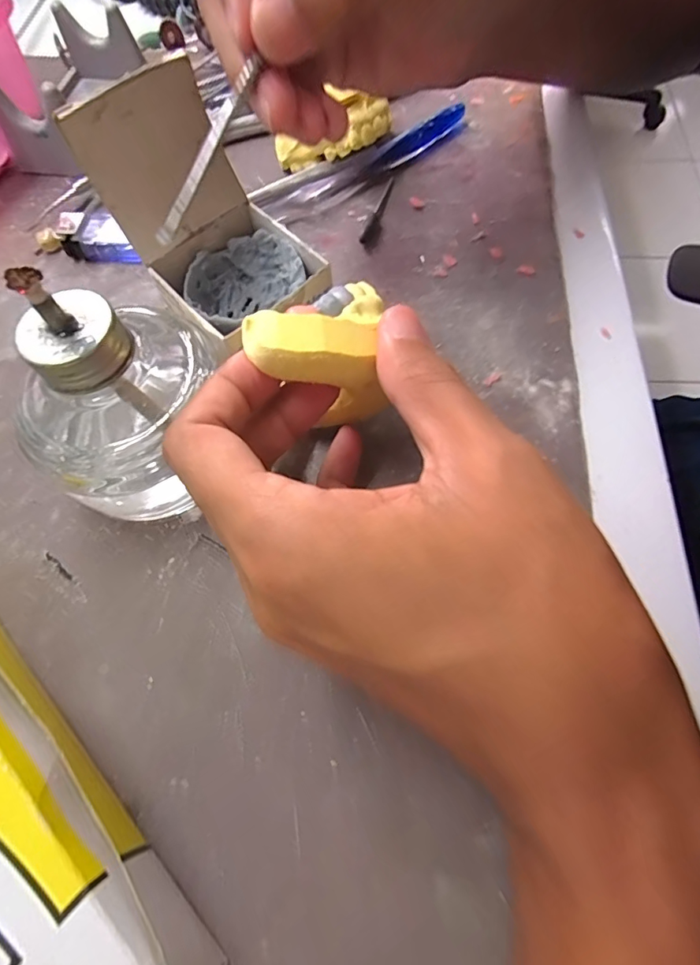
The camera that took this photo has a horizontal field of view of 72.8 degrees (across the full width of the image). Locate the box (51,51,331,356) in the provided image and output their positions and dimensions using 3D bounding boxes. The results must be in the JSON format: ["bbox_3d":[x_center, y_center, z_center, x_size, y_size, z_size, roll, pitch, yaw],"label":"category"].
[{"bbox_3d":[-0.050,-0.094,0.185,0.056,0.081,0.073,-37,68,-12],"label":"box"}]

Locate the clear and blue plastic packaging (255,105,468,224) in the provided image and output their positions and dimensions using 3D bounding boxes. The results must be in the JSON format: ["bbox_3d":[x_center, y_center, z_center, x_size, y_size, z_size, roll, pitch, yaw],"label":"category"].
[{"bbox_3d":[0.013,-0.172,0.254,0.134,0.014,0.015,-35,68,-11],"label":"clear and blue plastic packaging"}]

